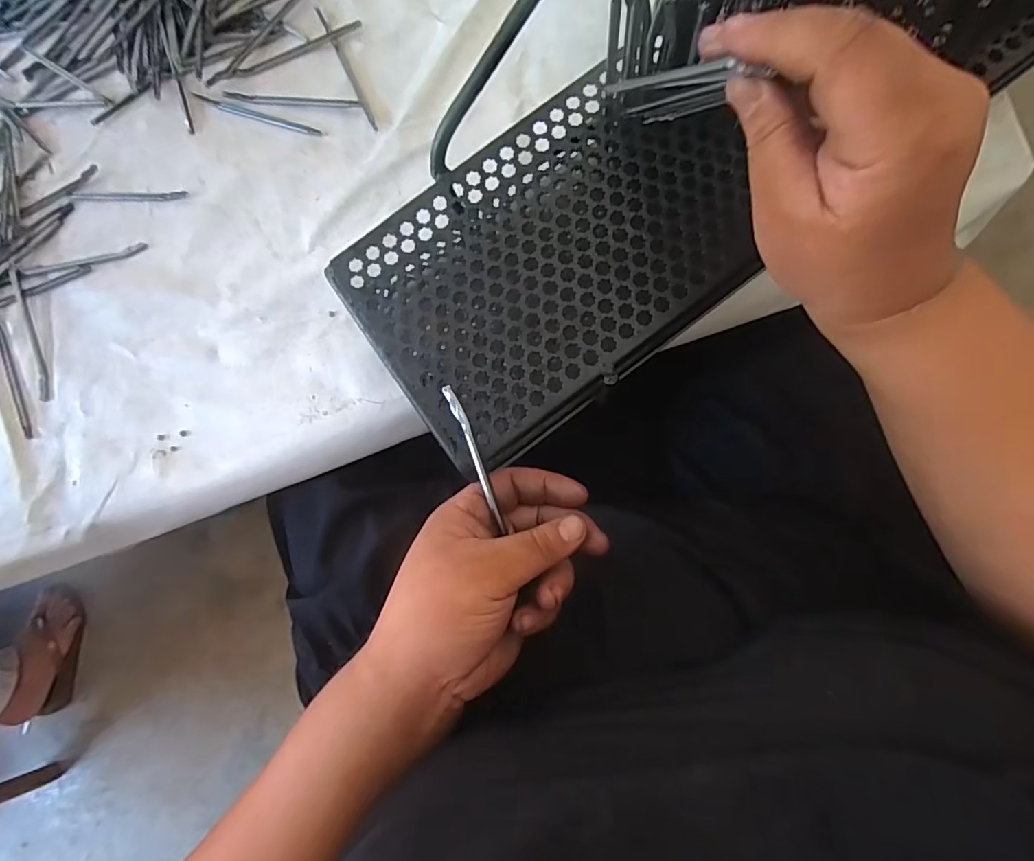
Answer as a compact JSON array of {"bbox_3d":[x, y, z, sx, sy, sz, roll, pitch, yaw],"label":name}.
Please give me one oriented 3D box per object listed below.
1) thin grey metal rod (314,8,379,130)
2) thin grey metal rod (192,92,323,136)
[{"bbox_3d":[-0.136,-0.290,0.405,0.007,0.004,0.113,-26,84,5],"label":"thin grey metal rod"},{"bbox_3d":[-0.213,-0.259,0.416,0.114,0.006,0.008,18,89,7],"label":"thin grey metal rod"}]

